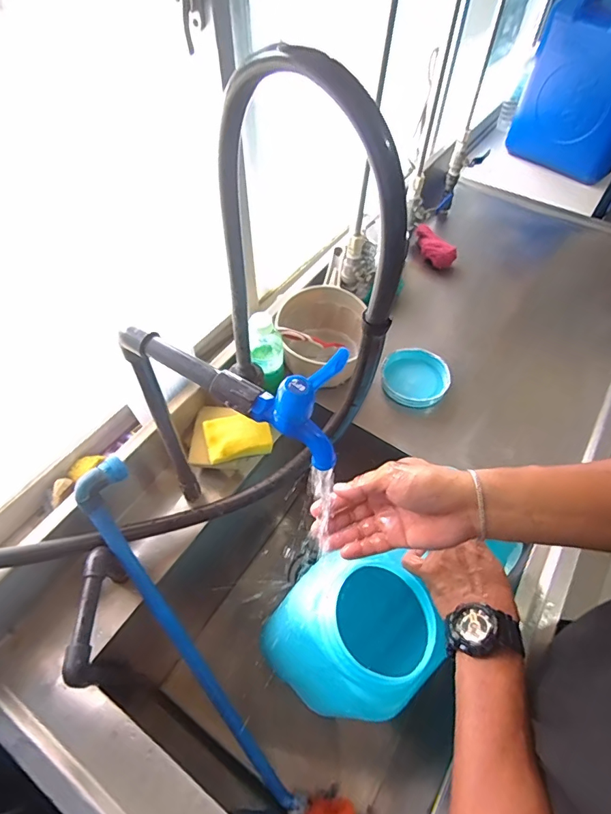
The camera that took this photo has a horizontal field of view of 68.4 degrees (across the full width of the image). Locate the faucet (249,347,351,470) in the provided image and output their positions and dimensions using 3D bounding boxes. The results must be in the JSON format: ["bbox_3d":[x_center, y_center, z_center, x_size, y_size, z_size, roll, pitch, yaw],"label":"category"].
[{"bbox_3d":[-0.005,-0.002,0.366,0.071,0.073,0.064,12,54,8],"label":"faucet"}]

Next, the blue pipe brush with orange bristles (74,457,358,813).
[{"bbox_3d":[-0.115,0.382,0.635,0.093,0.077,0.700,-34,105,-23],"label":"blue pipe brush with orange bristles"}]

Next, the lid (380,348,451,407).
[{"bbox_3d":[0.198,-0.053,0.817,0.117,0.028,0.121,0,54,0],"label":"lid"}]

